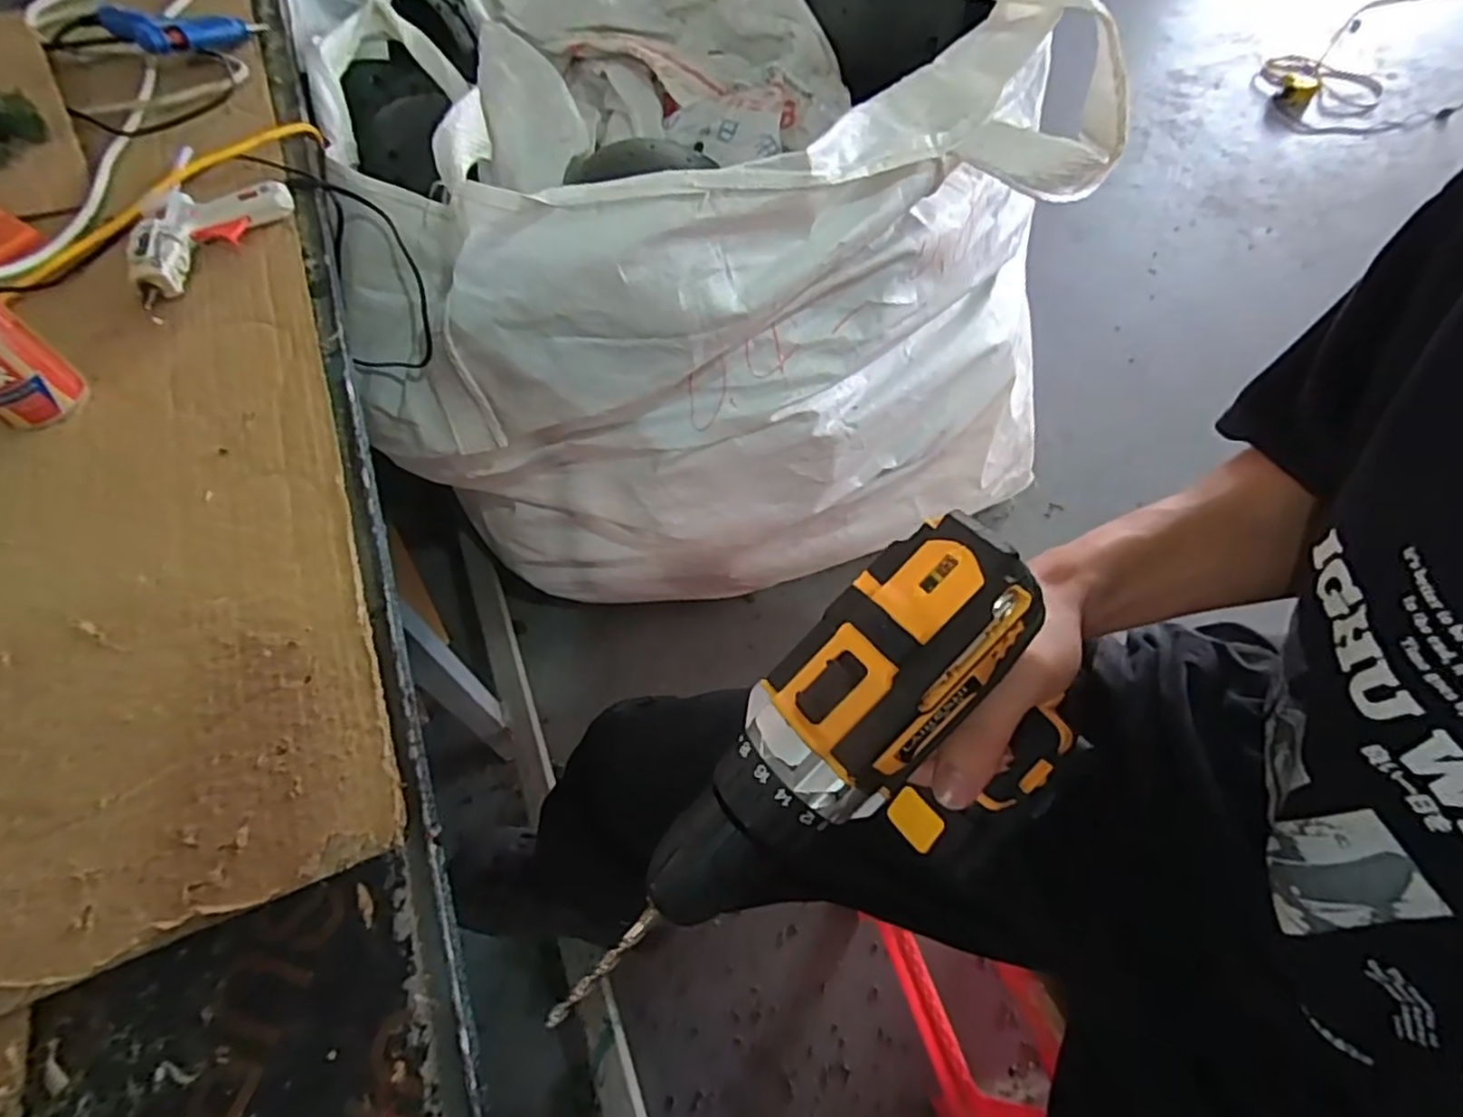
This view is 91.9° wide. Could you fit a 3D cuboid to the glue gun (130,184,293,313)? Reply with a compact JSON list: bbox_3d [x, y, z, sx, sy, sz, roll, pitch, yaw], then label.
[{"bbox_3d":[-0.439,-0.268,0.576,0.082,0.025,0.146,25,65,16],"label":"glue gun"}]

